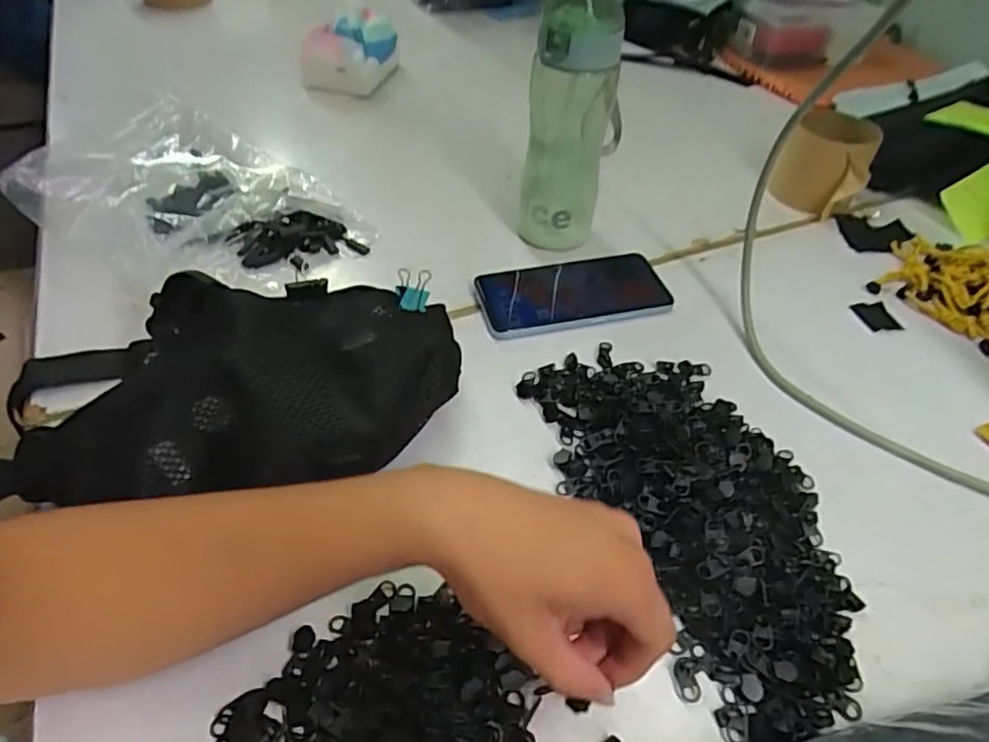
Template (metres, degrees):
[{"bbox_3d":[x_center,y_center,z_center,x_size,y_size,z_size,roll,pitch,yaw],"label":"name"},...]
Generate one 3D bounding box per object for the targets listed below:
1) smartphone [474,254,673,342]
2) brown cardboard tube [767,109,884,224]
[{"bbox_3d":[0.067,-0.065,0.528,0.158,0.008,0.075,-9,48,-12],"label":"smartphone"},{"bbox_3d":[0.339,-0.214,0.642,0.083,0.079,0.082,26,51,20],"label":"brown cardboard tube"}]

